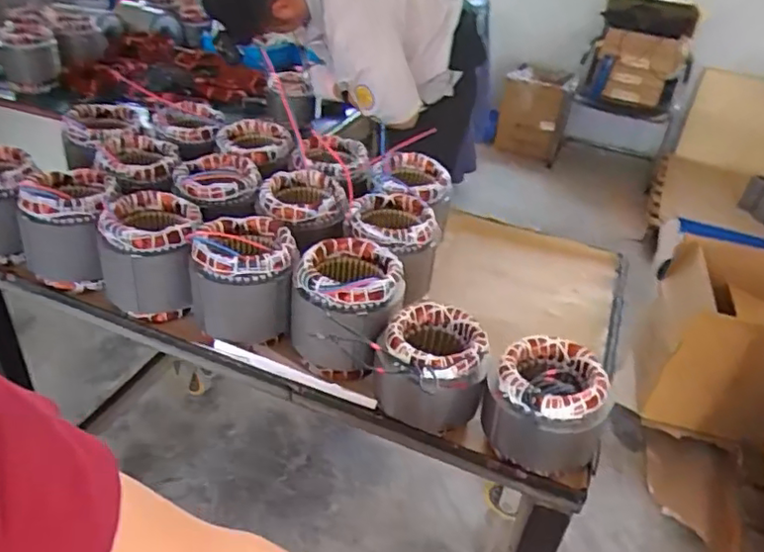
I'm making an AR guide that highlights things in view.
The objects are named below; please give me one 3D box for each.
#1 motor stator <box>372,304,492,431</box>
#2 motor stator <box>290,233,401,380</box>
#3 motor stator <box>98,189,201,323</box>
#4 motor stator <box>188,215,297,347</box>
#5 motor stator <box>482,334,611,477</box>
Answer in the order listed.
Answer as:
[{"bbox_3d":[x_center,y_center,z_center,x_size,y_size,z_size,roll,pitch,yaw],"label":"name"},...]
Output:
[{"bbox_3d":[0.069,0.119,0.807,0.134,0.115,0.131,4,37,-3],"label":"motor stator"},{"bbox_3d":[-0.054,0.043,0.882,0.148,0.162,0.141,1,37,-6],"label":"motor stator"},{"bbox_3d":[-0.342,-0.032,0.925,0.123,0.155,0.126,1,37,-6],"label":"motor stator"},{"bbox_3d":[-0.200,0.003,0.897,0.135,0.158,0.138,-5,38,-14],"label":"motor stator"},{"bbox_3d":[0.204,0.157,0.769,0.136,0.123,0.119,13,38,10],"label":"motor stator"}]

